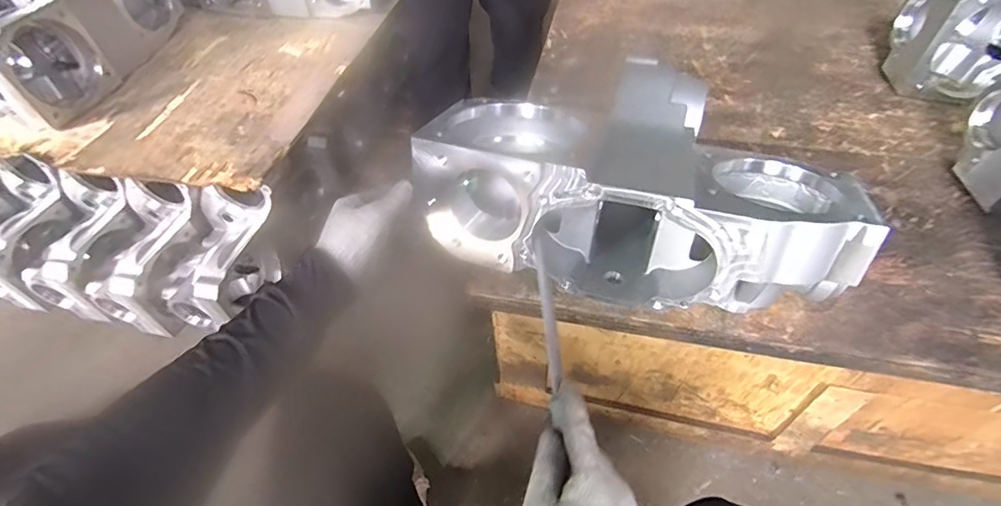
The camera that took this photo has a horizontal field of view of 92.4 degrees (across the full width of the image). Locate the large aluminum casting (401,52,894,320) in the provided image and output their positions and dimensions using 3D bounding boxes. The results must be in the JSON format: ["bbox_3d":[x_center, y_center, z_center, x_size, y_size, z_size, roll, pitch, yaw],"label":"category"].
[{"bbox_3d":[0.157,-0.083,0.572,0.442,0.171,0.274,13,53,13],"label":"large aluminum casting"}]

